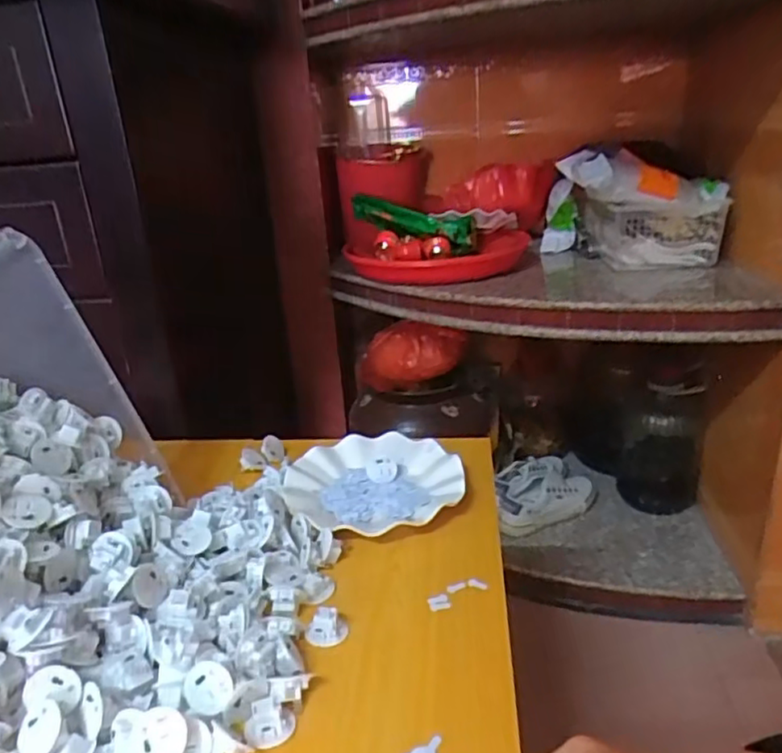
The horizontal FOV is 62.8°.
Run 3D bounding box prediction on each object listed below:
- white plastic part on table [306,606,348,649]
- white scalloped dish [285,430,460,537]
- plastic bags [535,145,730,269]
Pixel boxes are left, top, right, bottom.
[{"bbox_3d":[-0.050,0.192,0.493,0.032,0.018,0.026,-8,23,-9],"label":"white plastic part on table"},{"bbox_3d":[-0.018,0.110,0.672,0.178,0.020,0.174,-3,23,1],"label":"white scalloped dish"},{"bbox_3d":[0.432,-0.311,1.168,0.255,0.180,0.236,-3,23,1],"label":"plastic bags"}]

